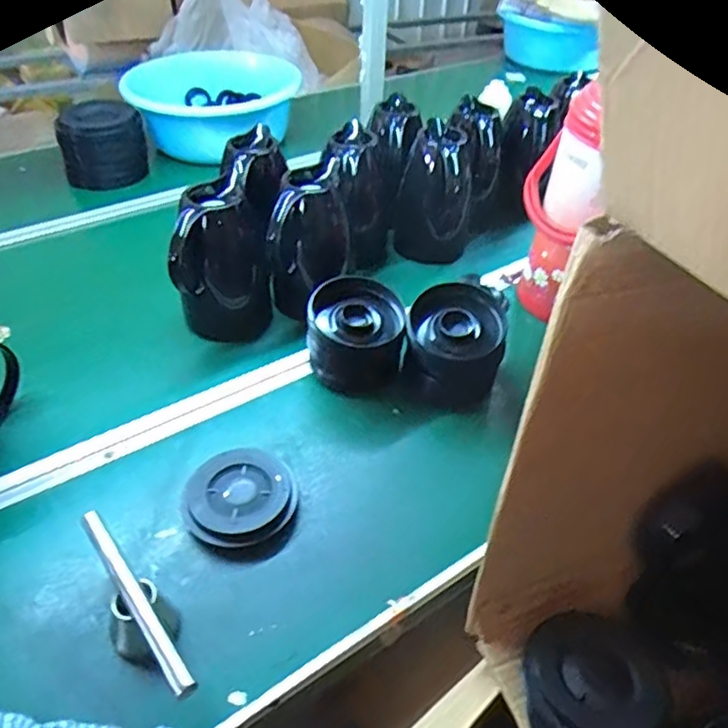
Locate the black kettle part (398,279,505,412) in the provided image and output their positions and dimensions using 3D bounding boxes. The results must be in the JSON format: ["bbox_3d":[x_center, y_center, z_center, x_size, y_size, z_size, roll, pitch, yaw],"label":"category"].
[{"bbox_3d":[0.113,-0.020,0.783,0.127,0.122,0.111,11,43,9],"label":"black kettle part"}]

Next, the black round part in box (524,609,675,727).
[{"bbox_3d":[0.207,0.290,0.526,0.125,0.060,0.127,2,42,-2],"label":"black round part in box"}]

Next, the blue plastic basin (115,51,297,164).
[{"bbox_3d":[-0.345,-0.614,1.435,0.394,0.134,0.394,2,42,-2],"label":"blue plastic basin"}]

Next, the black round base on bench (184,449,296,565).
[{"bbox_3d":[-0.128,0.150,0.658,0.118,0.023,0.127,2,42,-2],"label":"black round base on bench"}]

